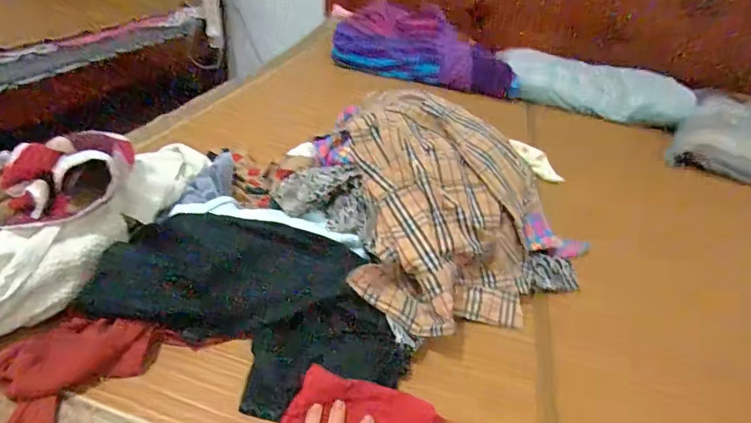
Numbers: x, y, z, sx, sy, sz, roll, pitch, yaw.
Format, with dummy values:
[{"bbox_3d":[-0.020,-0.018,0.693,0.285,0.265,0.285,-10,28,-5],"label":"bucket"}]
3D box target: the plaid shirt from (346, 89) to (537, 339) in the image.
[{"bbox_3d":[0.098,-0.008,0.765,0.304,0.205,0.397,14,32,9],"label":"plaid shirt"}]

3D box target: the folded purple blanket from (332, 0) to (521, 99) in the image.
[{"bbox_3d":[0.194,-0.608,1.781,0.680,0.235,0.217,13,34,-8],"label":"folded purple blanket"}]

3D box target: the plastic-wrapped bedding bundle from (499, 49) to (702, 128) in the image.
[{"bbox_3d":[0.745,-0.436,1.679,0.621,0.141,0.164,23,34,22],"label":"plastic-wrapped bedding bundle"}]

